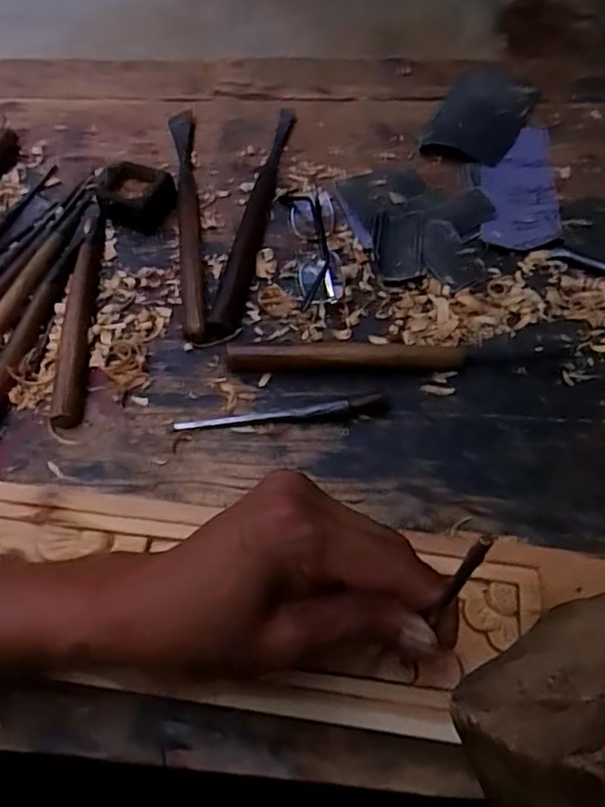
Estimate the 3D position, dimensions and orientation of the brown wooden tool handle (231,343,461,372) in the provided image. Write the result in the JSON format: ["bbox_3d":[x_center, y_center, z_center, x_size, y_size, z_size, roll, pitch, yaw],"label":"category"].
[{"bbox_3d":[0.029,-0.030,0.428,0.157,0.017,0.017,-1,58,3],"label":"brown wooden tool handle"}]

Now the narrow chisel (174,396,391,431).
[{"bbox_3d":[-0.013,0.008,0.411,0.138,0.008,0.012,-7,58,0],"label":"narrow chisel"}]

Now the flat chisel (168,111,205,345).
[{"bbox_3d":[-0.093,-0.158,0.514,0.020,0.018,0.266,-9,58,-2],"label":"flat chisel"}]

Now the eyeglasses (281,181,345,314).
[{"bbox_3d":[0.009,-0.129,0.492,0.037,0.017,0.131,-9,58,-1],"label":"eyeglasses"}]

